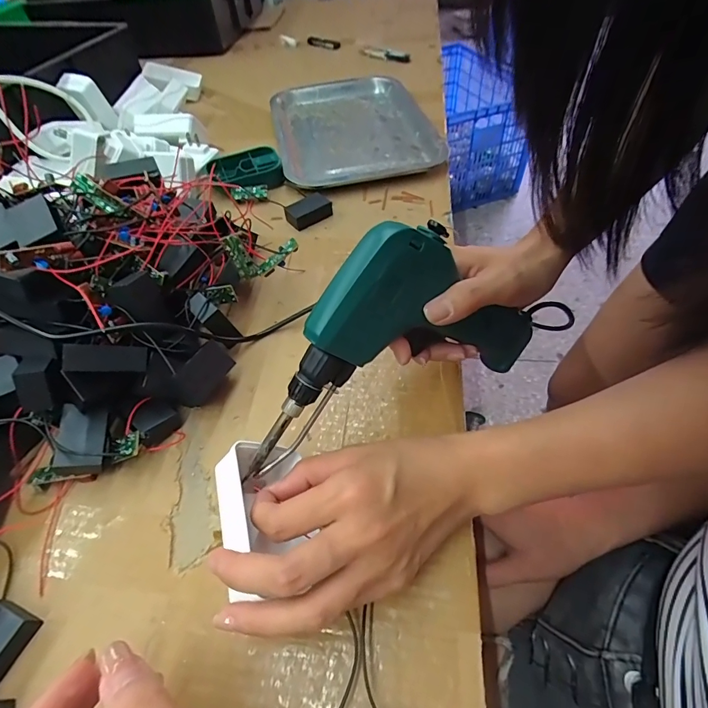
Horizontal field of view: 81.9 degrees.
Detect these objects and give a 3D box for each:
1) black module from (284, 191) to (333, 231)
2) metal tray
[{"bbox_3d":[-0.050,-0.161,0.460,0.050,0.016,0.034,-32,56,-18],"label":"black module"},{"bbox_3d":[-0.008,-0.335,0.598,0.211,0.021,0.314,-12,52,-5],"label":"metal tray"}]

